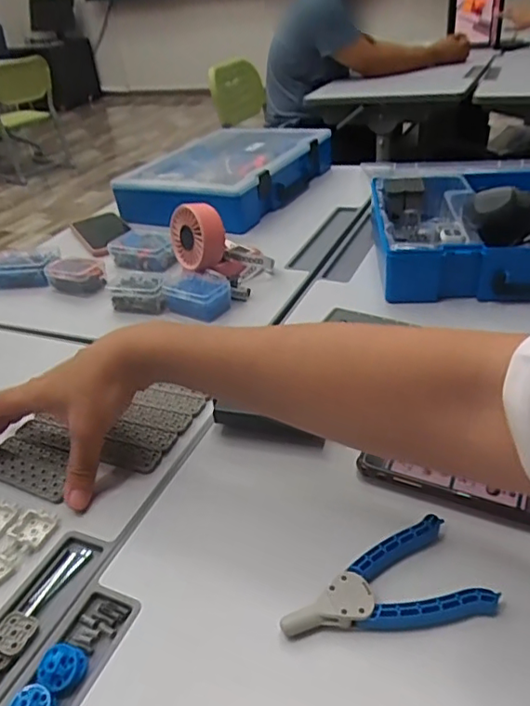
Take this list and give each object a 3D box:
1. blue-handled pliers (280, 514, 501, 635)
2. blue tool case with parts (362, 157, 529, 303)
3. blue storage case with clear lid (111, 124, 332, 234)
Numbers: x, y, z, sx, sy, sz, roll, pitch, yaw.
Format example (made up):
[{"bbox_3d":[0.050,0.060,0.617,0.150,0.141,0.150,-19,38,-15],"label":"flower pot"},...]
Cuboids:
[{"bbox_3d":[0.075,0.154,0.358,0.126,0.015,0.067,-16,36,-15],"label":"blue-handled pliers"},{"bbox_3d":[0.328,-0.175,0.721,0.356,0.103,0.257,0,34,8],"label":"blue tool case with parts"},{"bbox_3d":[-0.066,-0.326,1.031,0.258,0.078,0.345,14,38,25],"label":"blue storage case with clear lid"}]

